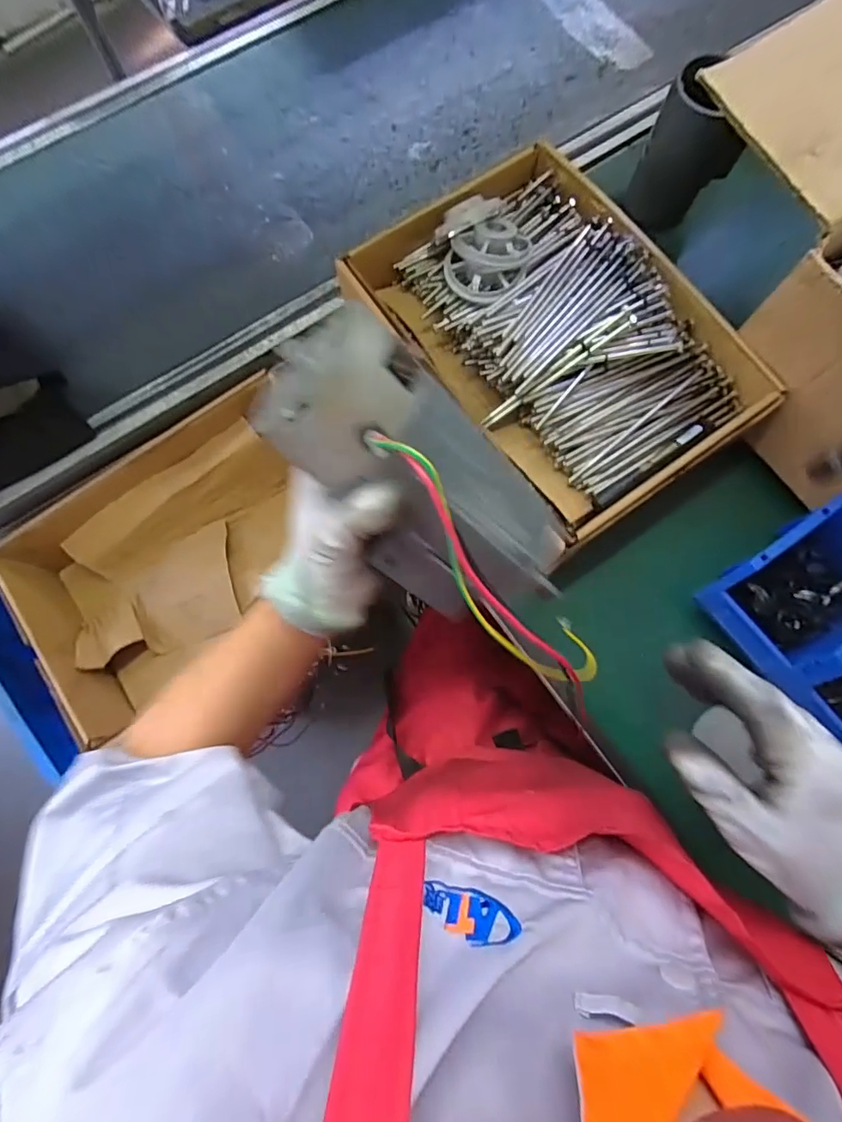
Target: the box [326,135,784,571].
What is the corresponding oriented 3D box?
[{"bbox_3d":[0.127,-0.214,0.504,0.265,0.114,0.364,-34,78,-6],"label":"box"}]

